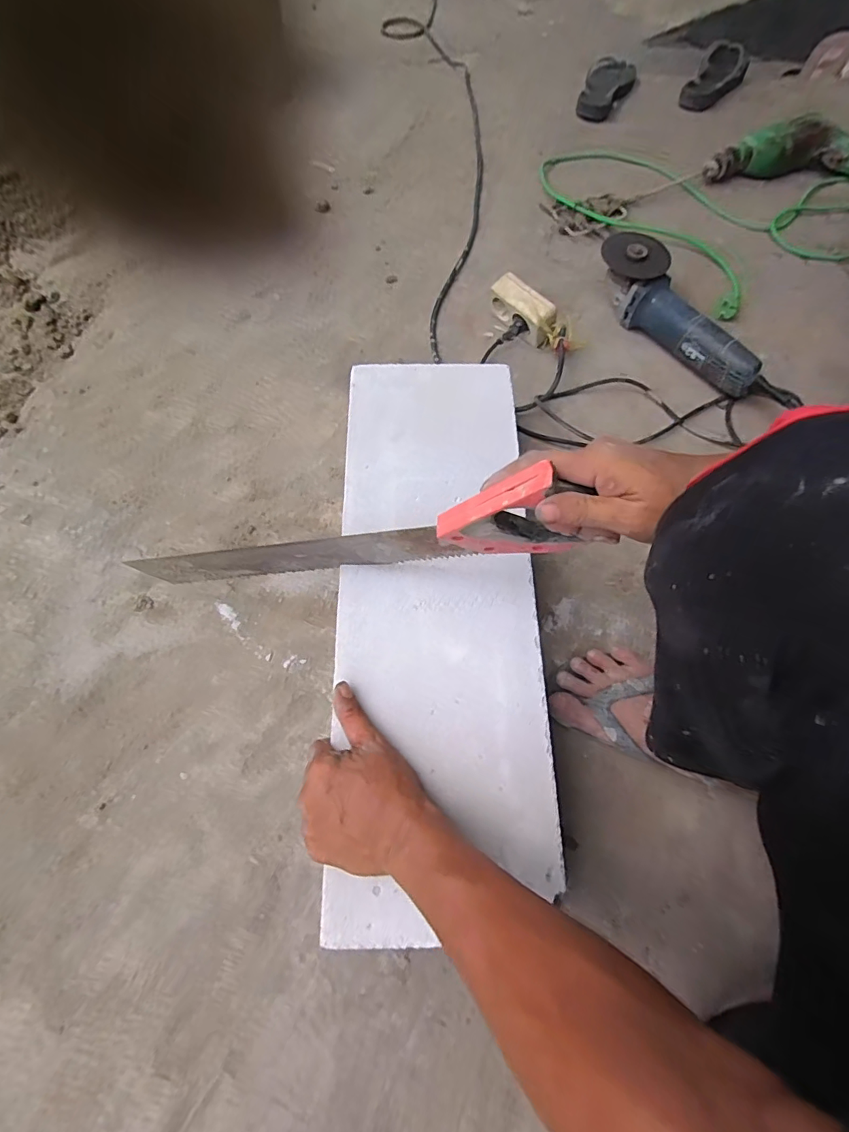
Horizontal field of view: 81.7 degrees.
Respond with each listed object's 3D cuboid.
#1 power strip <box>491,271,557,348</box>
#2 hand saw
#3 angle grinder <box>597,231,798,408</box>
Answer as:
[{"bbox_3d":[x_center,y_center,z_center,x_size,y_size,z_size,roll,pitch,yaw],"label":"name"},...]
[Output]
[{"bbox_3d":[0.149,-0.378,0.736,0.038,0.069,0.109,-42,72,-15],"label":"power strip"},{"bbox_3d":[-0.094,-0.017,0.464,0.444,0.122,0.020,-6,67,23],"label":"hand saw"},{"bbox_3d":[0.388,-0.348,0.713,0.078,0.082,0.341,-39,76,-19],"label":"angle grinder"}]

